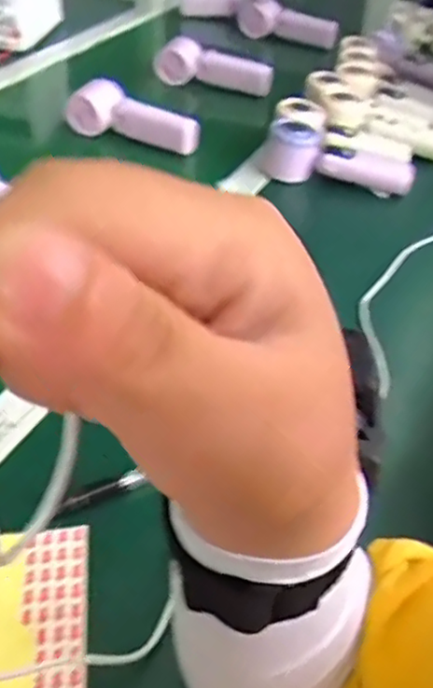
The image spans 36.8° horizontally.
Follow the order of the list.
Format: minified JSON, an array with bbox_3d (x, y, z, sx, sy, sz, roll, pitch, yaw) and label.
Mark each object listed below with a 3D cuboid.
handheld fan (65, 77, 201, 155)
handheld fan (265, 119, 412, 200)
[{"bbox_3d":[-0.108,-0.283,0.817,0.184,0.053,0.048,28,48,26],"label":"handheld fan"},{"bbox_3d":[0.142,-0.212,0.767,0.172,0.063,0.067,13,42,-8],"label":"handheld fan"}]

